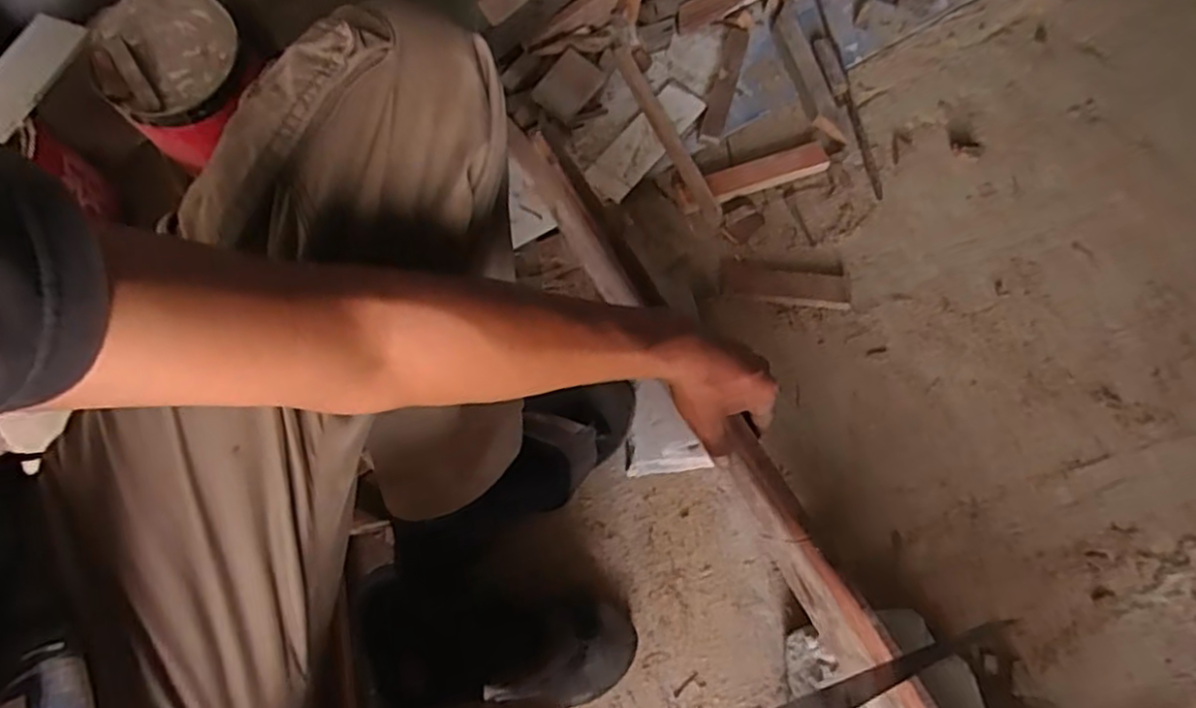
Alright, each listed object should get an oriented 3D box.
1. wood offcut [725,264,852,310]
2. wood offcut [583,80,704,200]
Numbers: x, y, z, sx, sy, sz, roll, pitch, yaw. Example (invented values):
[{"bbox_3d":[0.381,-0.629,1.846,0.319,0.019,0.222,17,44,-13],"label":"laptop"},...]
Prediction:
[{"bbox_3d":[0.223,-0.080,0.816,0.147,0.009,0.043,5,71,2],"label":"wood offcut"},{"bbox_3d":[0.058,-0.265,0.859,0.061,0.008,0.183,39,75,12],"label":"wood offcut"}]

